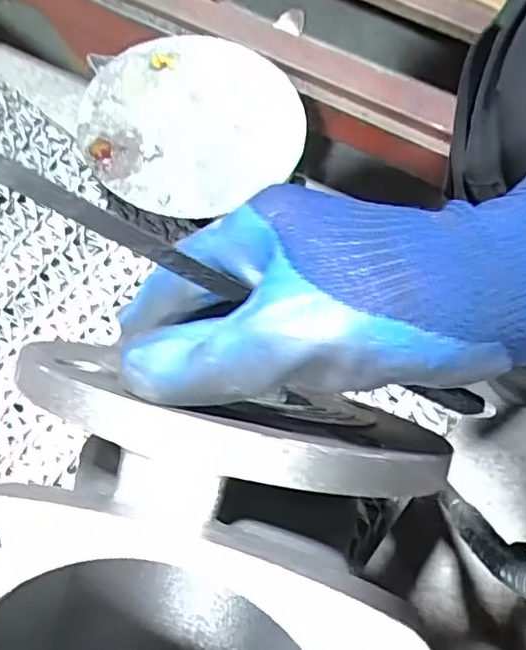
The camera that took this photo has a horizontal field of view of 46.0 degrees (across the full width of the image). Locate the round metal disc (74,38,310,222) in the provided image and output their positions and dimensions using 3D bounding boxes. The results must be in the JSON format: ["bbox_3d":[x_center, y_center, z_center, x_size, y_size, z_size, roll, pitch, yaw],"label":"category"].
[{"bbox_3d":[-0.054,-0.155,0.466,0.165,0.019,0.143,-30,72,-14],"label":"round metal disc"}]

